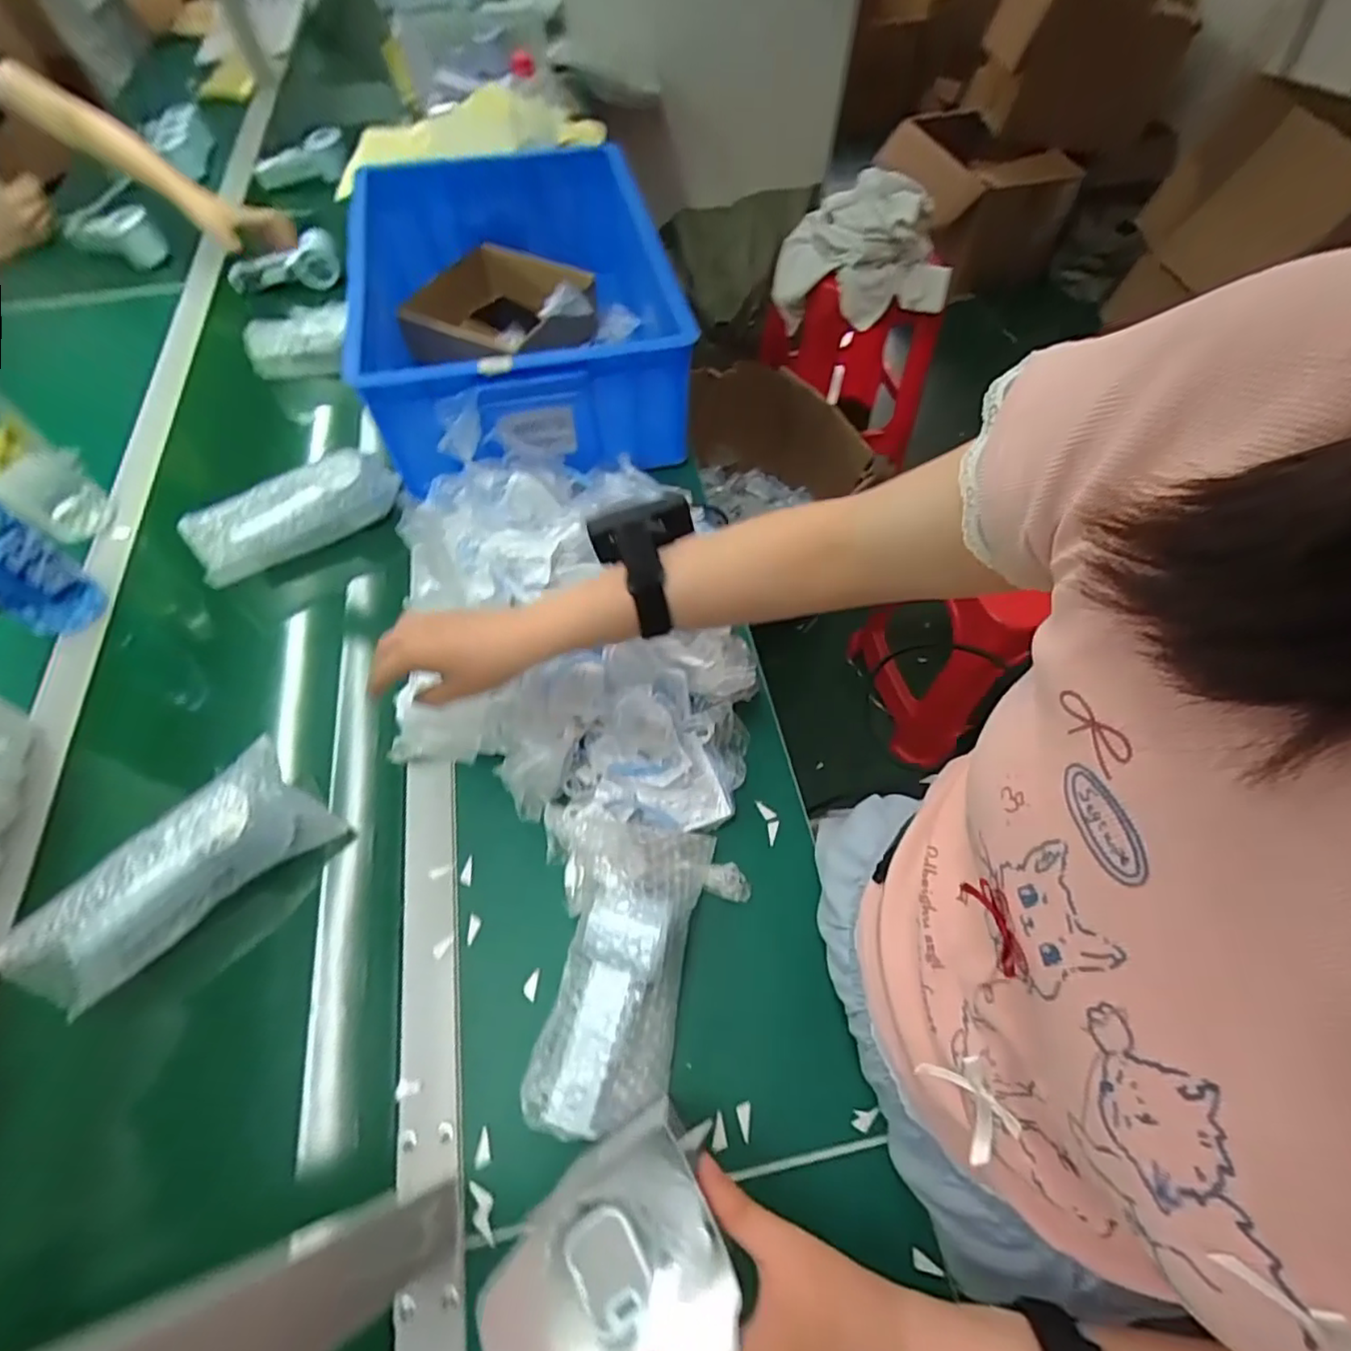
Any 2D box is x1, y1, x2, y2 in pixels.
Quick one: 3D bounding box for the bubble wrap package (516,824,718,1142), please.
[{"bbox_3d":[-0.042,0.208,0.462,0.100,0.070,0.203,11,59,6],"label":"bubble wrap package"}]

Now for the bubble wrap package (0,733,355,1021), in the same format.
[{"bbox_3d":[-0.377,0.148,0.487,0.092,0.071,0.195,35,65,19],"label":"bubble wrap package"}]

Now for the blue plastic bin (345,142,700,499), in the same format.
[{"bbox_3d":[-0.195,-0.467,0.801,0.339,0.169,0.519,-12,60,-7],"label":"blue plastic bin"}]

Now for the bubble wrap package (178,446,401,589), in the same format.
[{"bbox_3d":[-0.402,-0.174,0.679,0.205,0.067,0.053,-39,66,-21],"label":"bubble wrap package"}]

